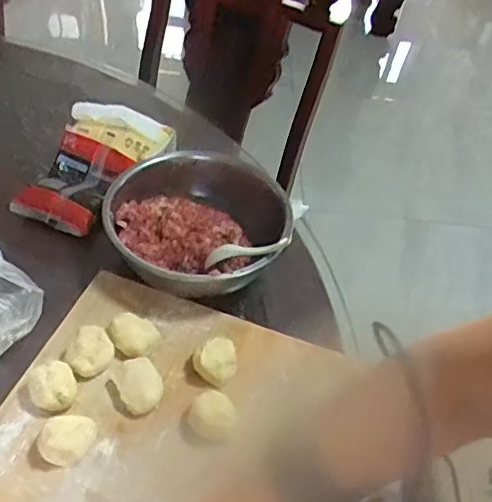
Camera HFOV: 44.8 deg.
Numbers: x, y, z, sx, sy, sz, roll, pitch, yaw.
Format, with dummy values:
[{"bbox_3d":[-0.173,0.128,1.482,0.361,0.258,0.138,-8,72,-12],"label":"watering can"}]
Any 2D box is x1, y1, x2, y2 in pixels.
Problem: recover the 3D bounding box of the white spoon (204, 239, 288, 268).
[{"bbox_3d":[0.001,-0.002,0.711,0.122,0.017,0.028,-10,34,34],"label":"white spoon"}]

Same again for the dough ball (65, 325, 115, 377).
[{"bbox_3d":[-0.161,0.104,0.618,0.046,0.034,0.047,5,45,-5],"label":"dough ball"}]

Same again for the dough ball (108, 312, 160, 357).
[{"bbox_3d":[-0.119,0.090,0.637,0.050,0.034,0.035,-2,46,-12],"label":"dough ball"}]

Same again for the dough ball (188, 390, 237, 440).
[{"bbox_3d":[-0.032,0.160,0.580,0.042,0.033,0.050,-10,49,-19],"label":"dough ball"}]

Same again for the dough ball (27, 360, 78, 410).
[{"bbox_3d":[-0.191,0.132,0.588,0.045,0.030,0.048,3,44,-3],"label":"dough ball"}]

